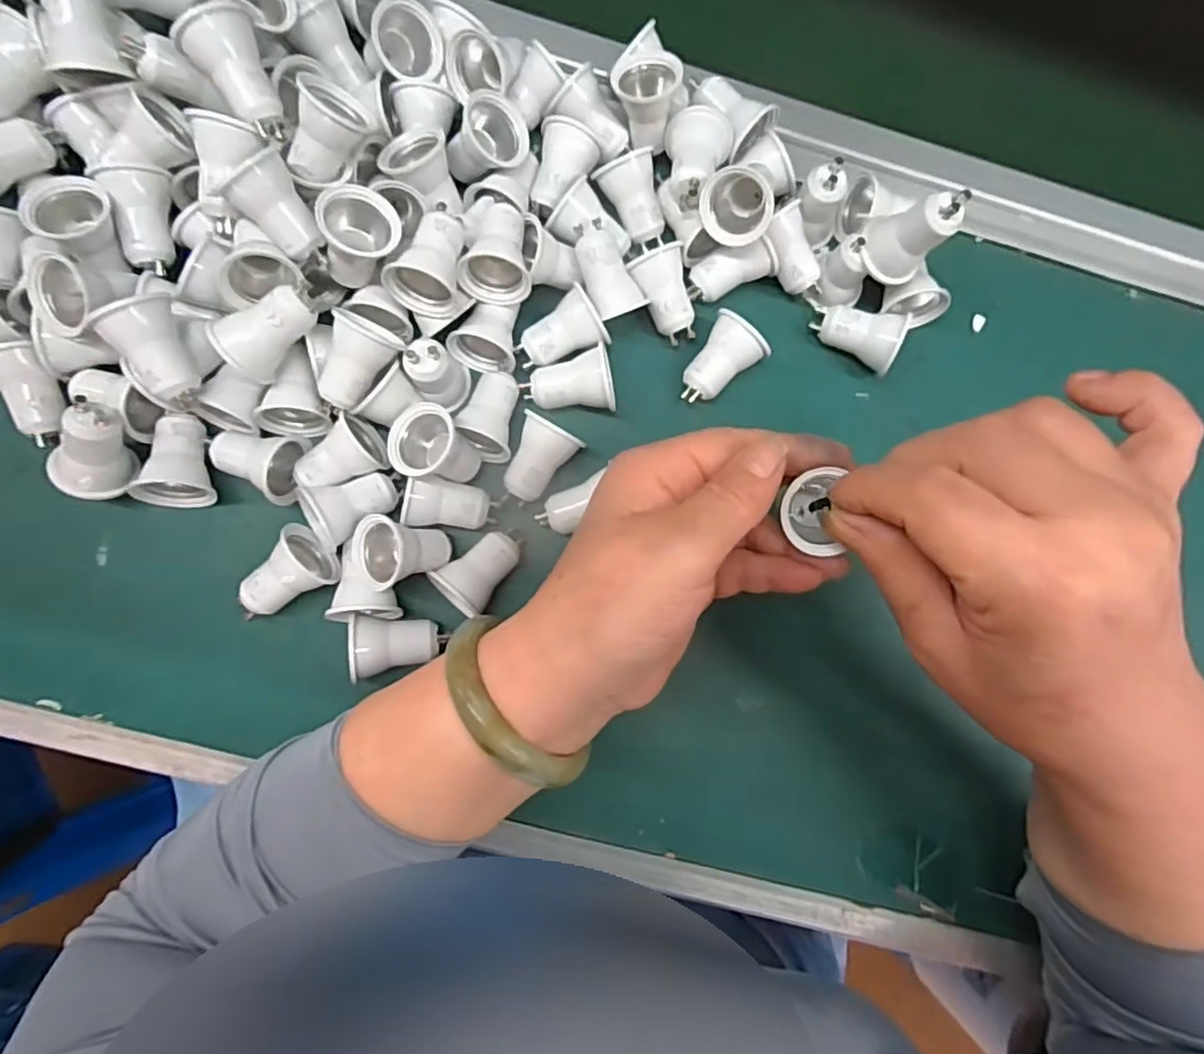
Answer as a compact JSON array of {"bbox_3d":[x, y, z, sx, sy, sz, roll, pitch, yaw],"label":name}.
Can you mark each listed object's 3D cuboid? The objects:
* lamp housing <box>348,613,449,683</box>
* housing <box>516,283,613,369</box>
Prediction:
[{"bbox_3d":[-0.097,0.055,0.308,0.038,0.033,0.028,-4,86,-6],"label":"lamp housing"},{"bbox_3d":[-0.020,-0.095,0.321,0.042,0.028,0.027,-37,90,-7],"label":"housing"}]

